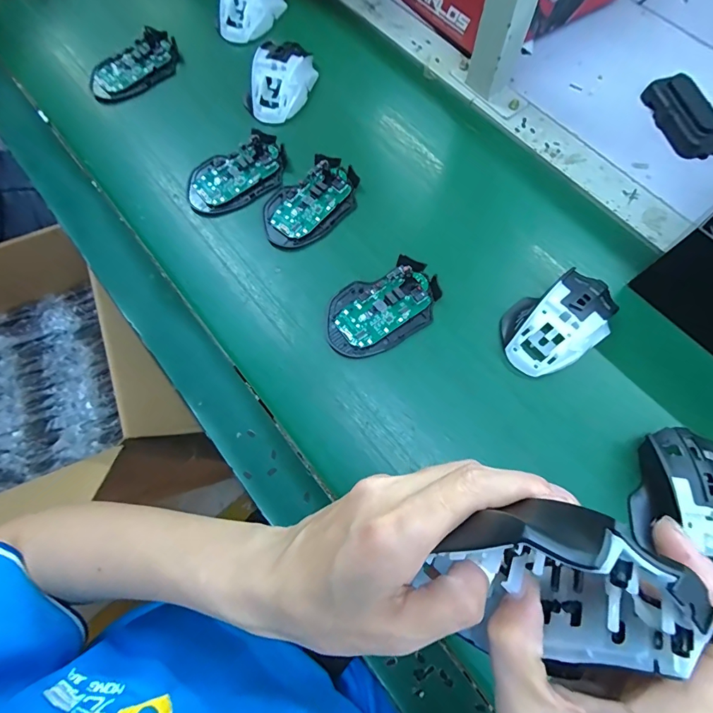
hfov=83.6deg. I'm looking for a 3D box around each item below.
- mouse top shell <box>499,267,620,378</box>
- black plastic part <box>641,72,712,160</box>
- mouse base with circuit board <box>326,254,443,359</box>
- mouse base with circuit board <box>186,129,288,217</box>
[{"bbox_3d":[0.186,-0.033,0.363,0.113,0.037,0.070,-34,74,-10],"label":"mouse top shell"},{"bbox_3d":[0.371,-0.273,0.450,0.044,0.025,0.101,-16,72,-4],"label":"black plastic part"},{"bbox_3d":[0.024,-0.046,0.377,0.113,0.016,0.072,-27,73,-8],"label":"mouse base with circuit board"},{"bbox_3d":[-0.128,-0.197,0.429,0.114,0.018,0.064,-31,74,-9],"label":"mouse base with circuit board"}]

